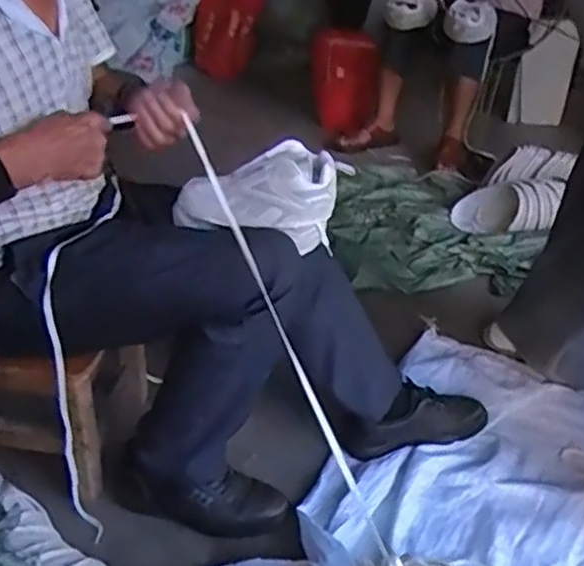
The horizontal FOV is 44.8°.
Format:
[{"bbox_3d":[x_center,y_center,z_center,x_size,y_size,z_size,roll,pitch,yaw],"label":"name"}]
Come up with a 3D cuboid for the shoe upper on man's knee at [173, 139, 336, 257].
[{"bbox_3d":[-0.068,-0.119,1.093,0.286,0.153,0.115,-2,28,26],"label":"shoe upper on man's knee"}]

